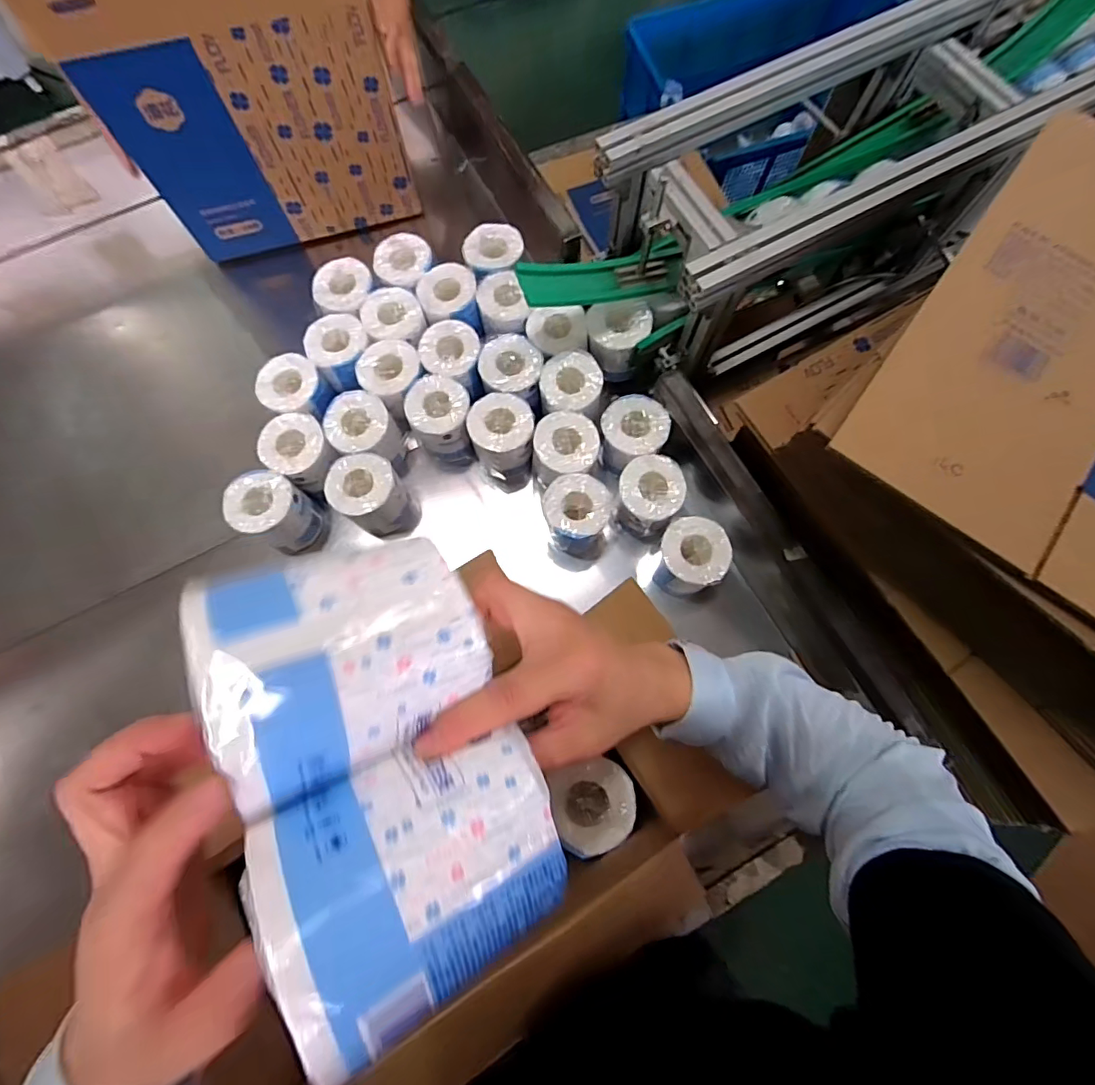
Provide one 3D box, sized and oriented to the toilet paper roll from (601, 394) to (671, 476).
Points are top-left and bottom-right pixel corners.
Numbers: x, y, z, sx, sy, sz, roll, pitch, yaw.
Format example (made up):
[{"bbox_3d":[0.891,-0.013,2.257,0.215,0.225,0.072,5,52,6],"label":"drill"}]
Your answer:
[{"bbox_3d":[0.130,-0.158,0.806,0.095,0.104,0.098,0,76,-1],"label":"toilet paper roll"}]

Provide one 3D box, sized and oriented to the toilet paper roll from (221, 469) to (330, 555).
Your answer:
[{"bbox_3d":[-0.407,-0.045,0.788,0.093,0.141,0.091,0,76,-1],"label":"toilet paper roll"}]

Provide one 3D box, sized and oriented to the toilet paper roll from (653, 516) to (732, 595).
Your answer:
[{"bbox_3d":[0.203,0.025,0.753,0.090,0.099,0.094,0,76,-1],"label":"toilet paper roll"}]

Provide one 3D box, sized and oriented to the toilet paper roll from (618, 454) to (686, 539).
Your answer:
[{"bbox_3d":[0.146,-0.062,0.783,0.094,0.113,0.101,11,76,2],"label":"toilet paper roll"}]

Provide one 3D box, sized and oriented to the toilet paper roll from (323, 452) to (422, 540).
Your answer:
[{"bbox_3d":[-0.262,-0.069,0.797,0.115,0.119,0.099,36,78,8],"label":"toilet paper roll"}]

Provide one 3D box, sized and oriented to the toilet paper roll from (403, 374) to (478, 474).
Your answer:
[{"bbox_3d":[-0.164,-0.184,0.822,0.097,0.128,0.121,-19,77,-5],"label":"toilet paper roll"}]

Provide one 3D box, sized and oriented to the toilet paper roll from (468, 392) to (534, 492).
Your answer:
[{"bbox_3d":[-0.071,-0.154,0.821,0.100,0.131,0.110,-19,76,-5],"label":"toilet paper roll"}]

